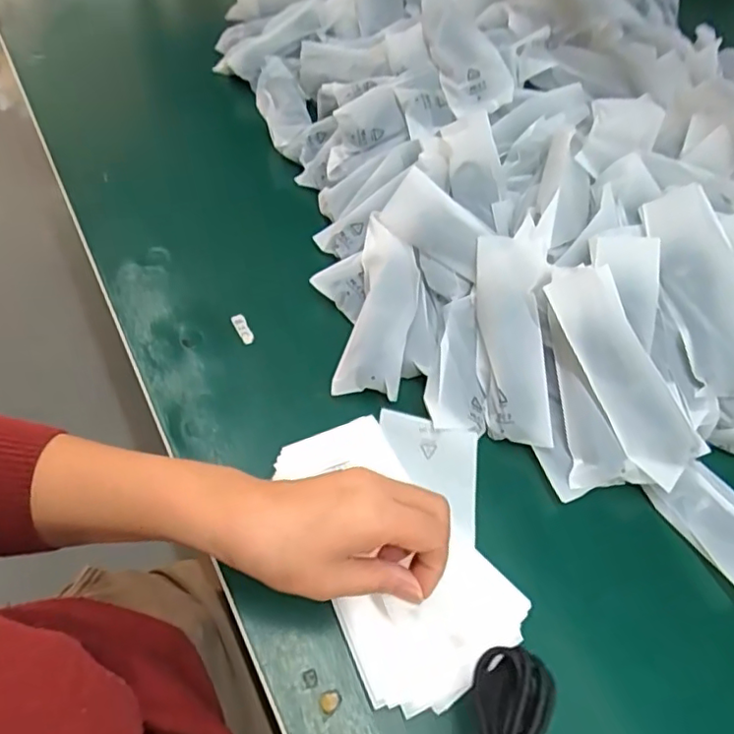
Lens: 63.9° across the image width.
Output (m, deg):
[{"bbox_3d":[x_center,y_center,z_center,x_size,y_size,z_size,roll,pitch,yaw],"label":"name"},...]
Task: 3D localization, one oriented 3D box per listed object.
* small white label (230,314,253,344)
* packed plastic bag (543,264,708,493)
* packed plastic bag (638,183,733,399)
[{"bbox_3d":[-0.100,-0.032,0.470,0.010,0.004,0.029,-24,61,-20],"label":"small white label"},{"bbox_3d":[0.174,0.003,0.395,0.047,0.025,0.155,-32,95,-24],"label":"packed plastic bag"},{"bbox_3d":[0.239,-0.049,0.412,0.050,0.016,0.153,-22,83,15],"label":"packed plastic bag"}]

